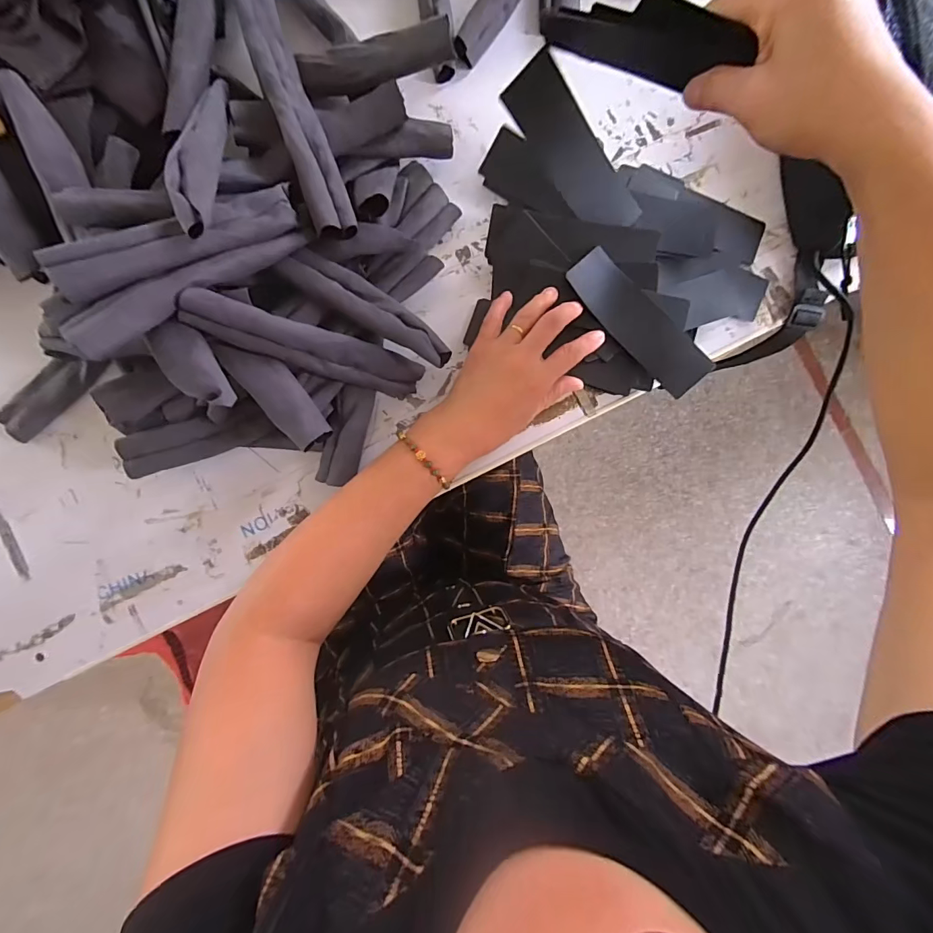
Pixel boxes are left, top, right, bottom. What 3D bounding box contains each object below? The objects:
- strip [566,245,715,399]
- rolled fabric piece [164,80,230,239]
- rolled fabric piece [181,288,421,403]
[{"bbox_3d":[0.149,-0.126,0.376,0.044,0.025,0.145,-40,89,-1],"label":"strip"},{"bbox_3d":[-0.201,-0.240,0.328,0.025,0.022,0.173,-4,68,-1],"label":"rolled fabric piece"},{"bbox_3d":[-0.124,-0.096,0.351,0.184,0.022,0.032,14,91,-28],"label":"rolled fabric piece"}]

